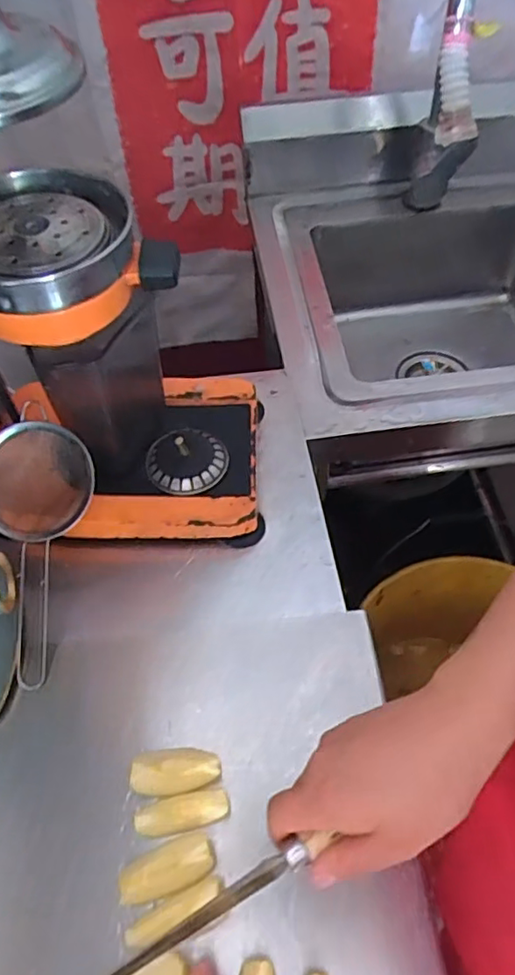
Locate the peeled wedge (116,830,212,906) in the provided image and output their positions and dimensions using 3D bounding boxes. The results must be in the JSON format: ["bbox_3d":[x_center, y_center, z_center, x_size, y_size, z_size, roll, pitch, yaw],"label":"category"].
[{"bbox_3d":[-0.058,0.244,0.388,0.060,0.029,0.027,-16,55,-10],"label":"peeled wedge"}]

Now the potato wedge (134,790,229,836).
[{"bbox_3d":[-0.050,0.219,0.404,0.059,0.029,0.023,-7,54,-4],"label":"potato wedge"}]

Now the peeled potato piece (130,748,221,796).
[{"bbox_3d":[-0.056,0.195,0.419,0.059,0.030,0.031,-2,54,-1],"label":"peeled potato piece"}]

